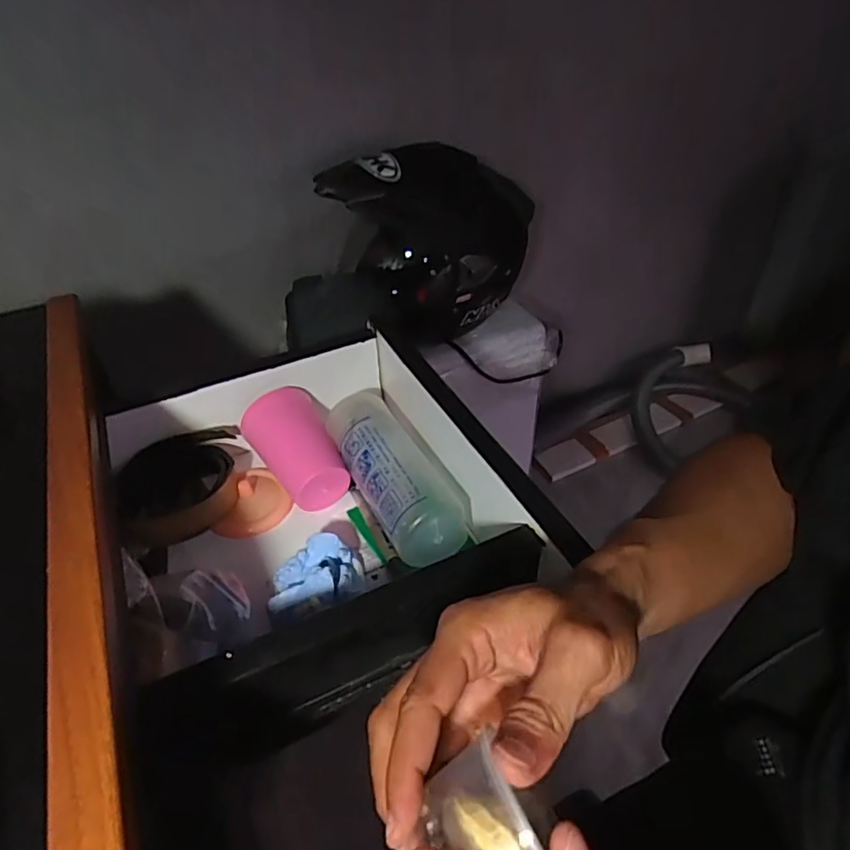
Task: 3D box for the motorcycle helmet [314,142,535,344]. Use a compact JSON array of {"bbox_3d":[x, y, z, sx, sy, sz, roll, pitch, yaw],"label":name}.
[{"bbox_3d":[0.011,-0.287,0.923,0.283,0.256,0.218,4,40,7],"label":"motorcycle helmet"}]

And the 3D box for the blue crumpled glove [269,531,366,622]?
[{"bbox_3d":[-0.083,0.113,0.450,0.068,0.033,0.060,-3,39,-2],"label":"blue crumpled glove"}]

